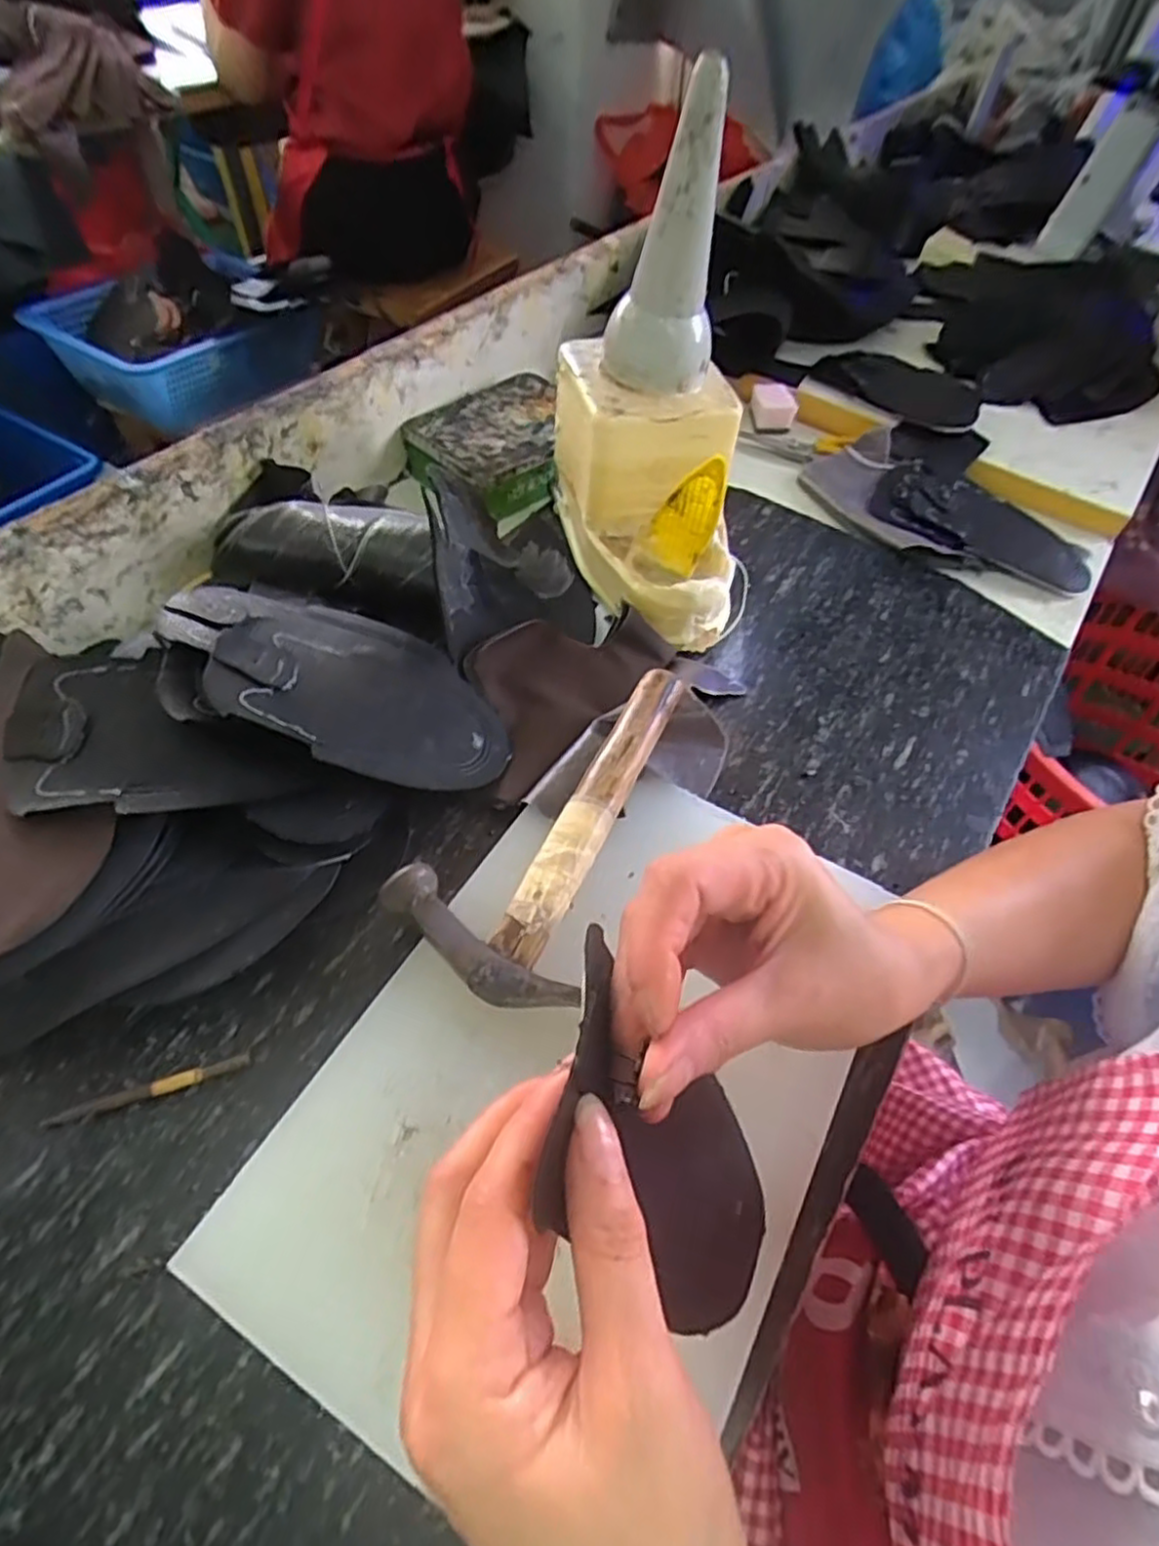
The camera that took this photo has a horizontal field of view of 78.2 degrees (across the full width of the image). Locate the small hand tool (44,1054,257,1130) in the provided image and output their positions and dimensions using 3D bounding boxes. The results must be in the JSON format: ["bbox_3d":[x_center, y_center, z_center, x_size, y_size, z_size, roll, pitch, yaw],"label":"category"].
[{"bbox_3d":[-0.187,0.139,0.312,0.083,0.006,0.007,-14,57,-13],"label":"small hand tool"}]

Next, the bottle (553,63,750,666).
[{"bbox_3d":[0.052,-0.227,0.440,0.101,0.255,0.174,-5,55,-7],"label":"bottle"}]

